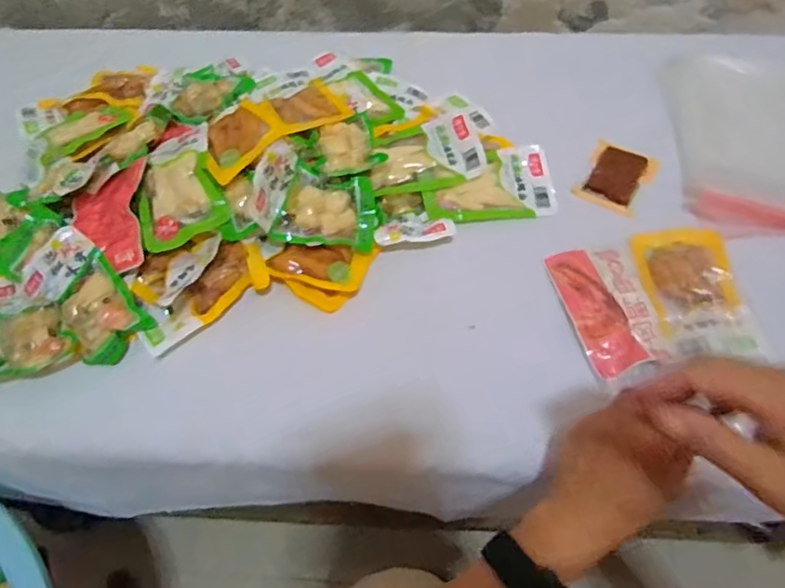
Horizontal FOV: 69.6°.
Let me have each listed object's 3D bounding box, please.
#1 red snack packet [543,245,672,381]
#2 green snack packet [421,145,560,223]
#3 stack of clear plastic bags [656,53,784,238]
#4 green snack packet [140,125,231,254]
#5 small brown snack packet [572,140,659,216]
[{"bbox_3d":[0.200,0.007,0.516,0.078,0.011,0.133,-12,59,-6],"label":"red snack packet"},{"bbox_3d":[0.099,-0.114,0.584,0.137,0.012,0.080,-6,72,-12],"label":"green snack packet"},{"bbox_3d":[0.414,-0.176,0.612,0.211,0.024,0.280,8,59,6],"label":"stack of clear plastic bags"},{"bbox_3d":[-0.208,-0.108,0.546,0.080,0.033,0.125,-17,59,-9],"label":"green snack packet"},{"bbox_3d":[0.241,-0.125,0.609,0.068,0.017,0.083,27,63,17],"label":"small brown snack packet"}]

